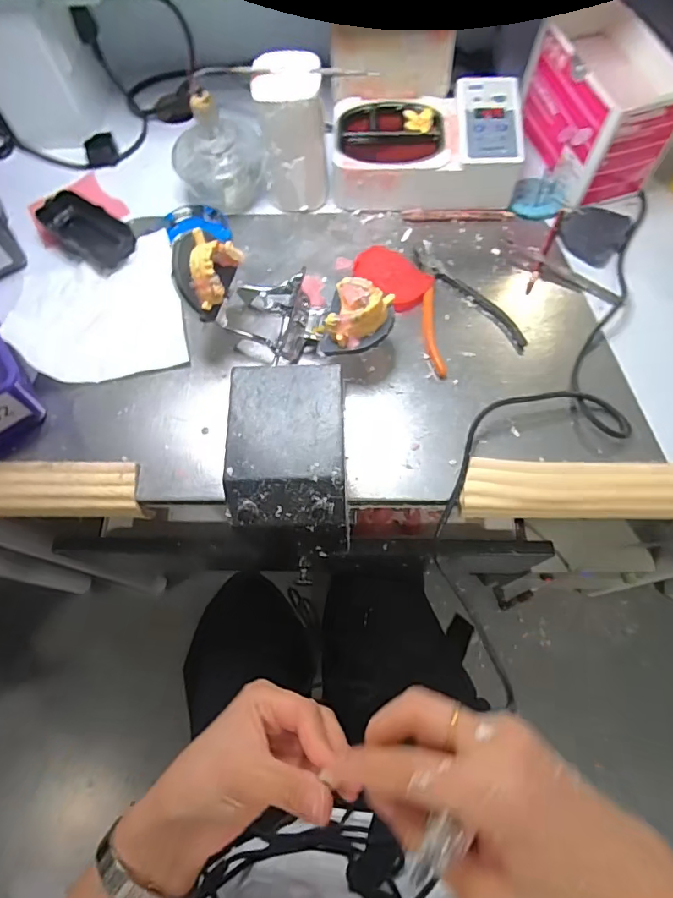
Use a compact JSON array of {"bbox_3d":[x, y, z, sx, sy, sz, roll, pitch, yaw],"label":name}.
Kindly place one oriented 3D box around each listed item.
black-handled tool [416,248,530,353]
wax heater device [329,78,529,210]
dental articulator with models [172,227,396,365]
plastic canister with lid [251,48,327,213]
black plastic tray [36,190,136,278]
[{"bbox_3d":[0.131,-0.150,0.483,0.022,0.010,0.147,-39,71,-13],"label":"black-handled tool"},{"bbox_3d":[0.091,-0.318,0.519,0.191,0.063,0.126,4,68,4],"label":"wax heater device"},{"bbox_3d":[-0.039,-0.136,0.435,0.175,0.099,0.095,10,68,7],"label":"dental articulator with models"},{"bbox_3d":[-0.042,-0.306,0.488,0.062,0.126,0.057,-4,67,1],"label":"plastic canister with lid"},{"bbox_3d":[-0.262,-0.228,0.519,0.111,0.024,0.054,31,72,14],"label":"black plastic tray"}]

